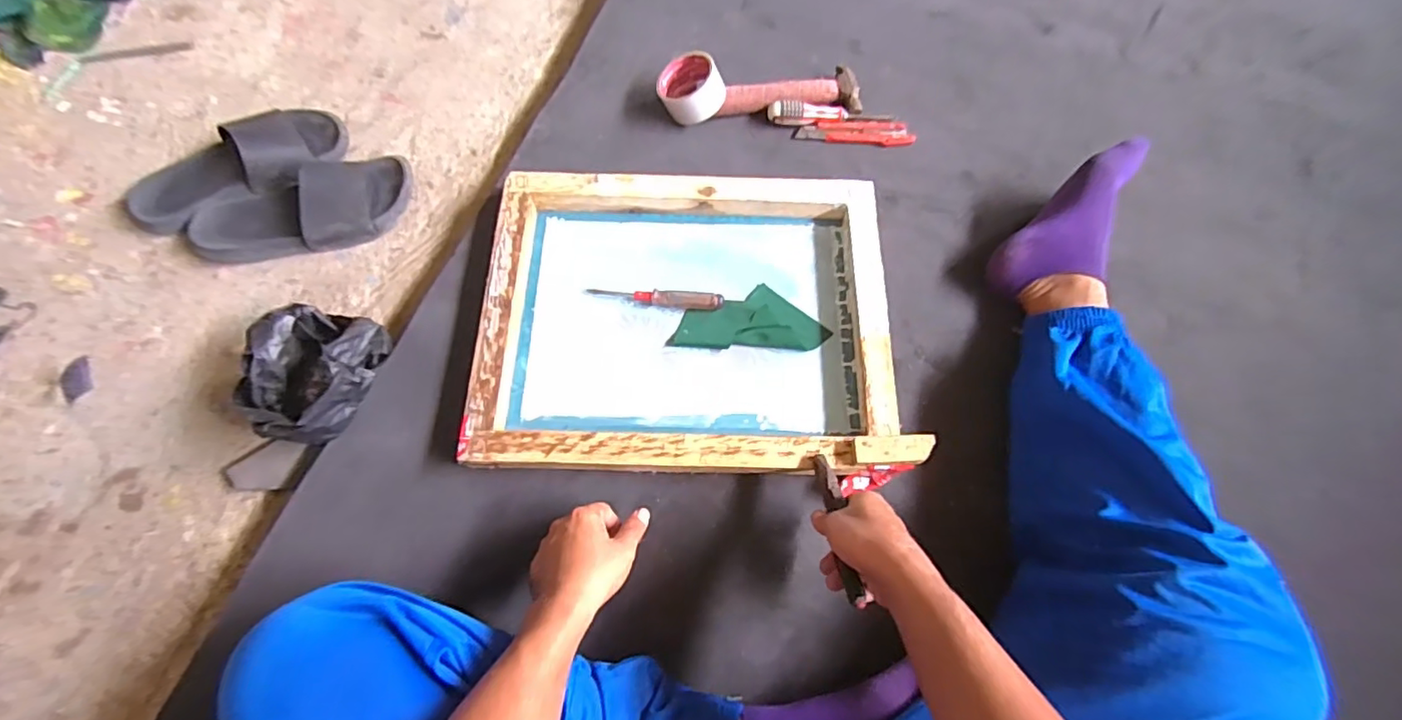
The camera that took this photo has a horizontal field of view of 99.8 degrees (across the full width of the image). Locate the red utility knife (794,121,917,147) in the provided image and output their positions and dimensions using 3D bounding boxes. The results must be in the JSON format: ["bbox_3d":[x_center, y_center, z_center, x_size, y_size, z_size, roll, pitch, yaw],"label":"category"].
[{"bbox_3d":[0.220,-0.322,0.840,0.162,0.015,0.034,1,72,1],"label":"red utility knife"}]

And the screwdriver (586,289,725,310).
[{"bbox_3d":[-0.057,-0.079,0.740,0.168,0.015,0.019,6,72,3],"label":"screwdriver"}]

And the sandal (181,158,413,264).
[{"bbox_3d":[-0.525,-0.196,0.776,0.276,0.072,0.108,-20,74,-6],"label":"sandal"}]

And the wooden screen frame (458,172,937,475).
[{"bbox_3d":[-0.018,-0.055,0.711,0.475,0.061,0.375,2,72,1],"label":"wooden screen frame"}]

